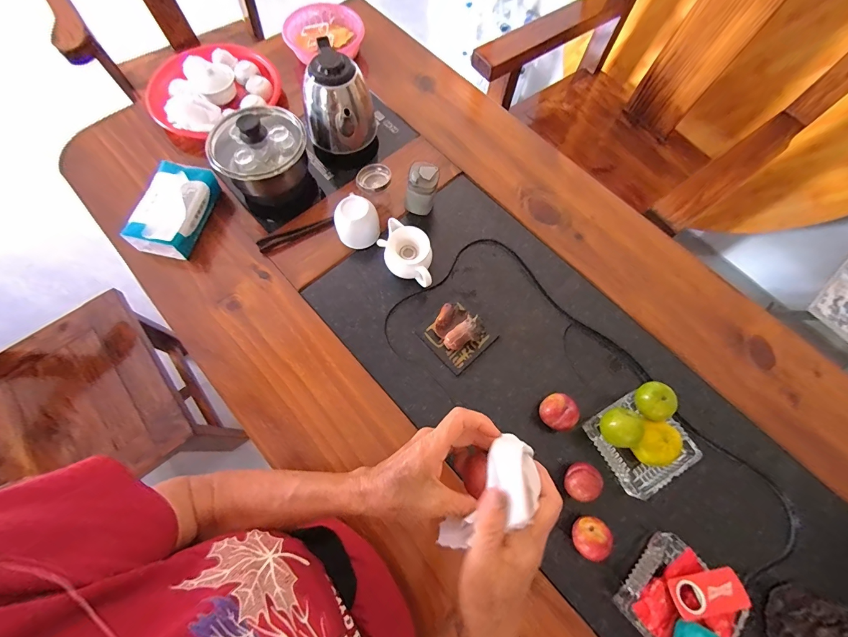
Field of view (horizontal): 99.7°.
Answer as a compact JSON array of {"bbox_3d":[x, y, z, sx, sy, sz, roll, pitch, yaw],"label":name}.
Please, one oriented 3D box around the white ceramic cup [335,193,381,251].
[{"bbox_3d":[-0.118,-0.166,0.625,0.066,0.070,0.064,0,71,-1],"label":"white ceramic cup"}]

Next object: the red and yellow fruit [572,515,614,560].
[{"bbox_3d":[0.225,0.295,0.483,0.045,0.045,0.050,28,72,8],"label":"red and yellow fruit"}]

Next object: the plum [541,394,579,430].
[{"bbox_3d":[0.202,0.143,0.546,0.051,0.048,0.051,0,71,-1],"label":"plum"}]

